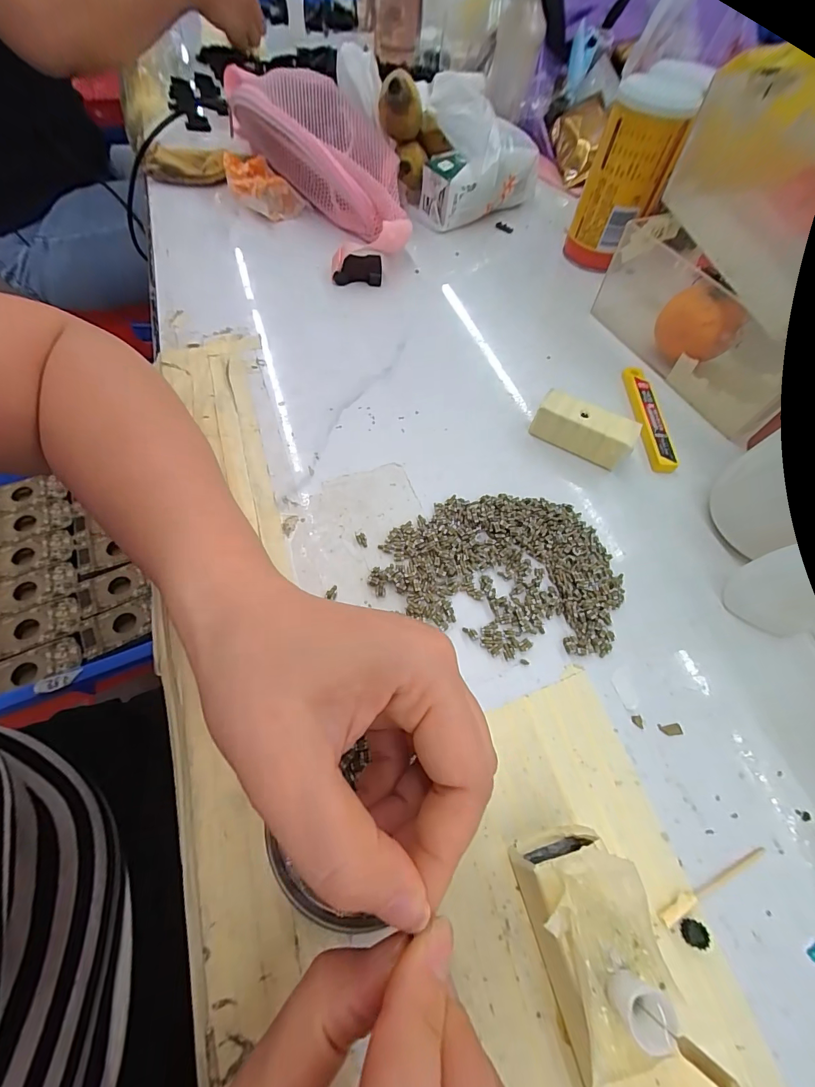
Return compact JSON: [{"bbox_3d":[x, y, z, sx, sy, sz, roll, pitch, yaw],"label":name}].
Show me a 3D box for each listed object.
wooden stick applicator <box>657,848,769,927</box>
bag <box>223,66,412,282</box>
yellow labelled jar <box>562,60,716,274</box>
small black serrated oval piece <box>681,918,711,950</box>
[{"bbox_3d":[0.131,0.144,0.177,0.060,0.004,0.006,-20,64,-14],"label":"wooden stick applicator"},{"bbox_3d":[-0.083,-0.386,0.418,0.114,0.075,0.299,-24,65,-16],"label":"bag"},{"bbox_3d":[0.199,-0.331,0.376,0.064,0.126,0.072,26,62,10],"label":"yellow labelled jar"},{"bbox_3d":[0.116,0.157,0.167,0.009,0.005,0.009,12,60,3],"label":"small black serrated oval piece"}]

